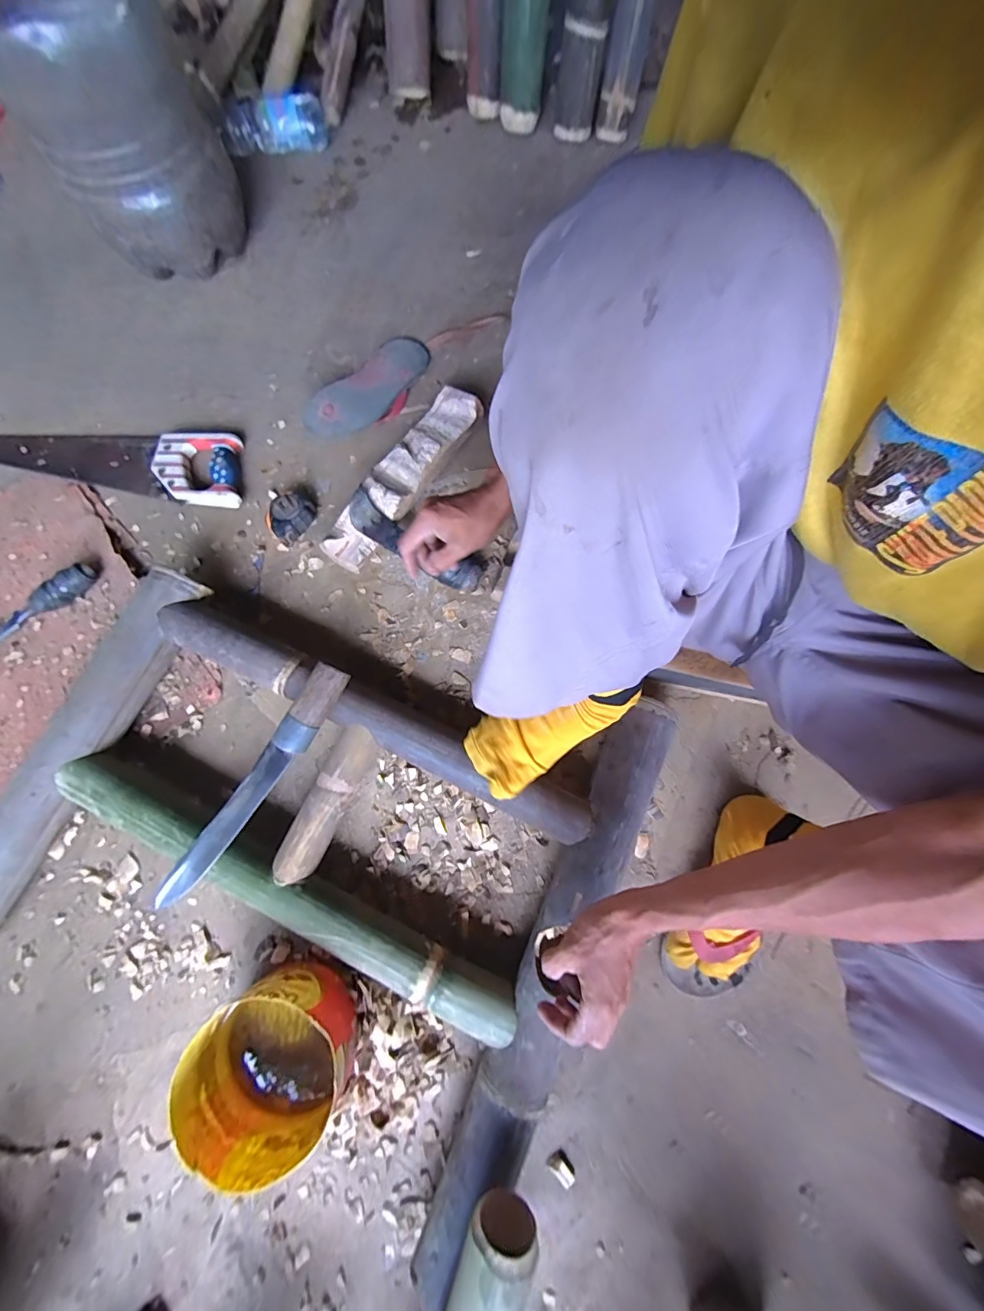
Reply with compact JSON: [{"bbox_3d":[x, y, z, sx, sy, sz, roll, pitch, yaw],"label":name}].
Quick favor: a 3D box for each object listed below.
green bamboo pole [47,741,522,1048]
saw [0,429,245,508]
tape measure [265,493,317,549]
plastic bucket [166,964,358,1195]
[{"bbox_3d":[-0.240,0.268,0.523,0.579,0.061,0.073,28,76,7],"label":"green bamboo pole"},{"bbox_3d":[-0.623,-0.317,0.699,0.506,0.032,0.122,9,75,2],"label":"saw"},{"bbox_3d":[-0.297,-0.204,0.662,0.057,0.034,0.072,38,78,9],"label":"tape measure"},{"bbox_3d":[-0.223,0.422,0.469,0.155,0.088,0.145,0,75,0],"label":"plastic bucket"}]

